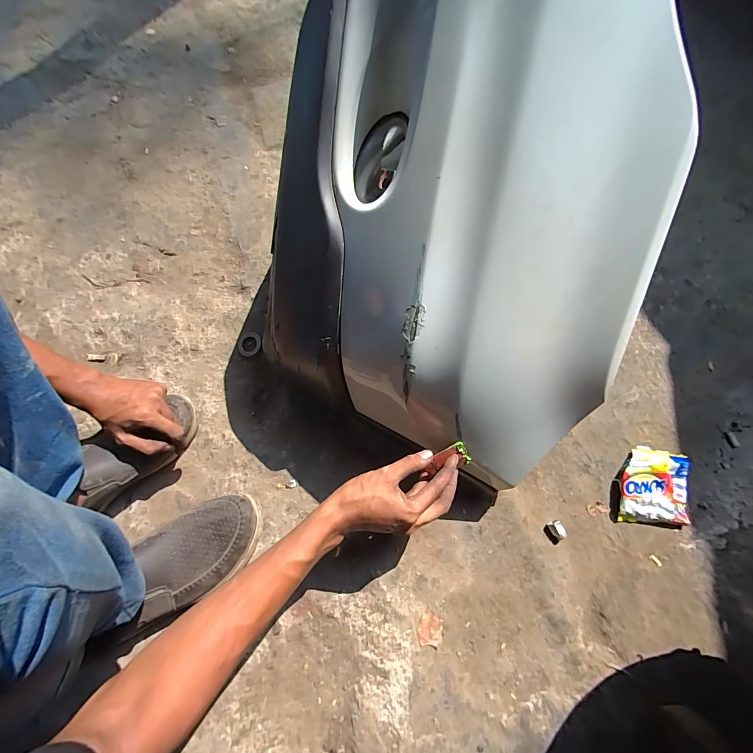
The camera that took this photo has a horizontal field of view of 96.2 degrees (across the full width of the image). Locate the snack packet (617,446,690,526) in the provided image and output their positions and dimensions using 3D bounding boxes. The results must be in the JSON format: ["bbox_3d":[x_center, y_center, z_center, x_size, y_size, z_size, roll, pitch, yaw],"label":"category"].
[{"bbox_3d":[0.439,0.173,0.535,0.106,0.028,0.113,4,73,2],"label":"snack packet"}]

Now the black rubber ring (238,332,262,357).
[{"bbox_3d":[-0.226,-0.056,0.598,0.045,0.007,0.046,-4,77,16],"label":"black rubber ring"}]

